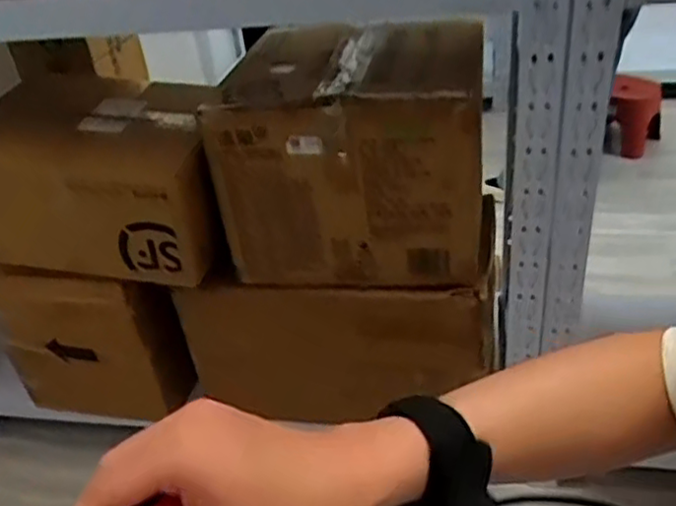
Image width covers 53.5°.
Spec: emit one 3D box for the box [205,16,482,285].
[{"bbox_3d":[0.039,-0.181,1.061,0.375,0.312,0.344,2,36,13],"label":"box"}]

